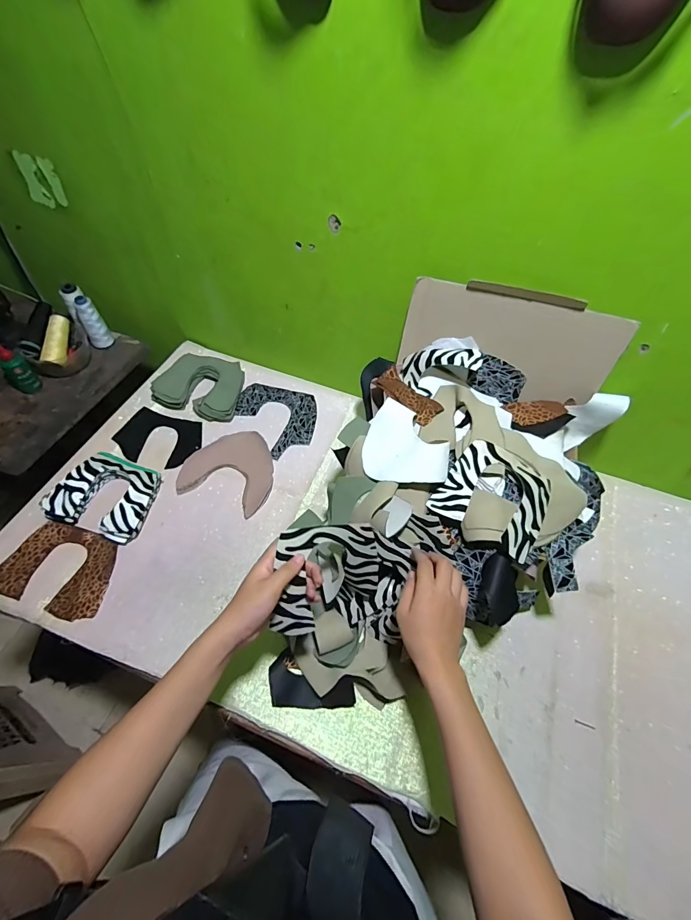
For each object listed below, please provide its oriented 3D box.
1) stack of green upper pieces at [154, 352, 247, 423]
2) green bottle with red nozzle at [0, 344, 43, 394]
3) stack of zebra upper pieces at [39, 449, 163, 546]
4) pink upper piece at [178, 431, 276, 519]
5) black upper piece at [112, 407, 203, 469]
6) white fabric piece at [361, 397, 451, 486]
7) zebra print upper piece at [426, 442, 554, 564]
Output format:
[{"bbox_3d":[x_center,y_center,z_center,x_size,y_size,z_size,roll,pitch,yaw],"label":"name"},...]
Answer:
[{"bbox_3d":[-0.297,-0.156,0.813,0.174,0.042,0.138,17,56,7],"label":"stack of green upper pieces"},{"bbox_3d":[-0.653,-0.181,0.769,0.047,0.109,0.052,39,62,20],"label":"green bottle with red nozzle"},{"bbox_3d":[-0.405,0.060,0.666,0.156,0.036,0.132,16,56,6],"label":"stack of zebra upper pieces"},{"bbox_3d":[-0.207,0.012,0.726,0.163,0.009,0.160,18,56,8],"label":"pink upper piece"},{"bbox_3d":[-0.360,-0.041,0.758,0.158,0.011,0.113,13,57,2],"label":"black upper piece"},{"bbox_3d":[0.086,-0.024,0.563,0.113,0.034,0.125,3,57,0],"label":"white fabric piece"},{"bbox_3d":[0.203,0.046,0.526,0.140,0.039,0.124,31,59,16],"label":"zebra print upper piece"}]

